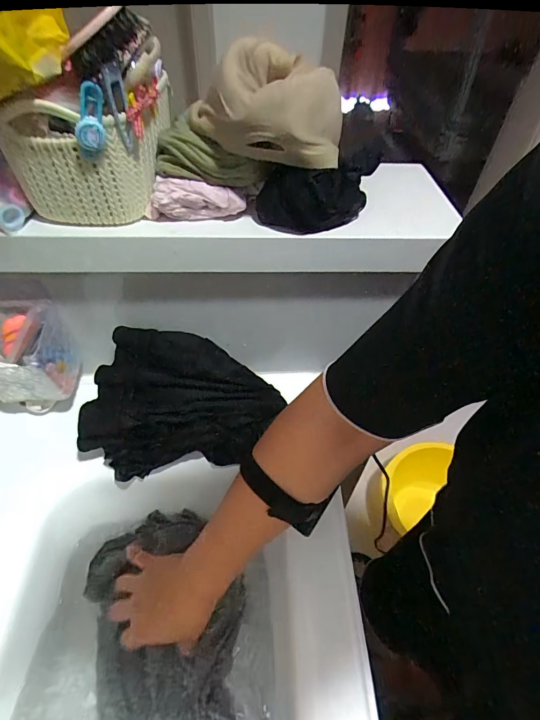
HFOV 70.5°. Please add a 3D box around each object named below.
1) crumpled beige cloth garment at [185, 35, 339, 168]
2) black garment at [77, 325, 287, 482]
[{"bbox_3d":[0.003,-0.225,0.339,0.143,0.079,0.066,-5,49,-7],"label":"crumpled beige cloth garment"},{"bbox_3d":[-0.104,0.056,0.473,0.218,0.110,0.150,8,49,4],"label":"black garment"}]

